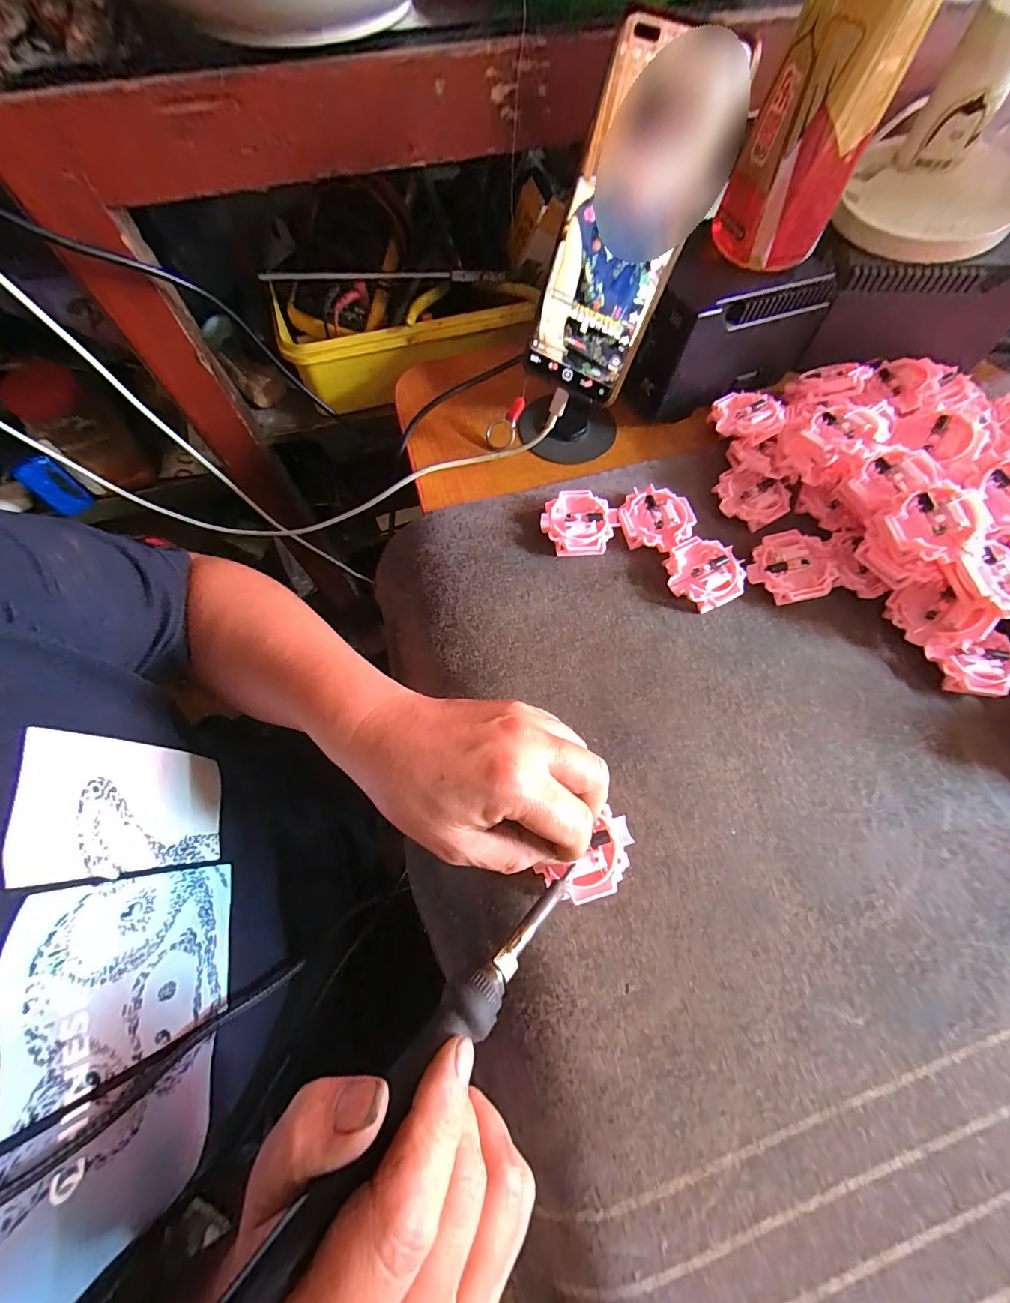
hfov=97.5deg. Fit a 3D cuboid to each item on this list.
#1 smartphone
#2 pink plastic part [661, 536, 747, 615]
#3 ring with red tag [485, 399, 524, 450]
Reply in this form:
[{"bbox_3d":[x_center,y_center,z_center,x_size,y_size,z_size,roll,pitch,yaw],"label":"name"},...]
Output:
[{"bbox_3d":[0.073,-0.252,0.274,0.081,0.166,0.016,32,40,14],"label":"smartphone"},{"bbox_3d":[0.141,-0.055,0.315,0.053,0.014,0.051,0,68,0],"label":"pink plastic part"},{"bbox_3d":[-0.002,-0.188,0.366,0.026,0.027,0.036,17,69,7],"label":"ring with red tag"}]

